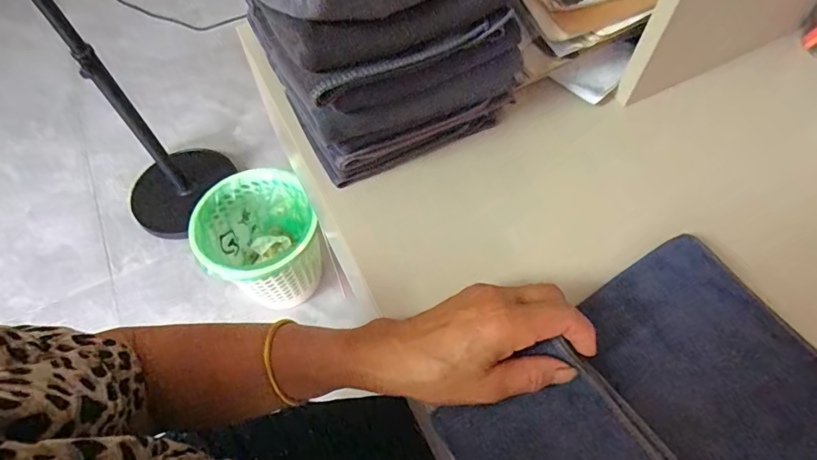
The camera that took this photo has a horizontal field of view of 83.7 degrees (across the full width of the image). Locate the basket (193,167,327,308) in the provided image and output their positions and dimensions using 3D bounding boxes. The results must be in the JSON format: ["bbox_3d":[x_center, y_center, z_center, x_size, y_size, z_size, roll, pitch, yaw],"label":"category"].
[{"bbox_3d":[-0.339,0.026,1.068,0.245,0.251,0.272,-20,61,-11],"label":"basket"}]

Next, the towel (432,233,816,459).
[{"bbox_3d":[0.160,0.121,0.283,0.234,0.022,0.157,-29,63,-16],"label":"towel"}]

